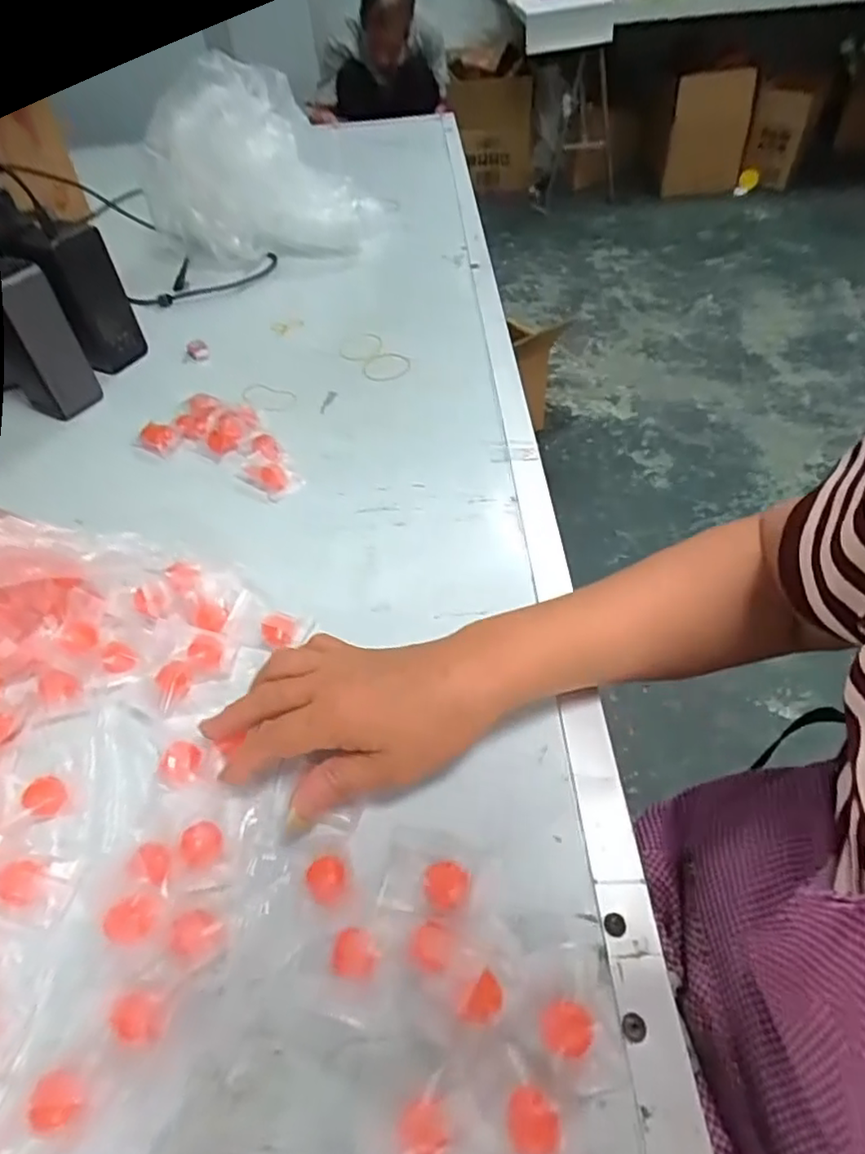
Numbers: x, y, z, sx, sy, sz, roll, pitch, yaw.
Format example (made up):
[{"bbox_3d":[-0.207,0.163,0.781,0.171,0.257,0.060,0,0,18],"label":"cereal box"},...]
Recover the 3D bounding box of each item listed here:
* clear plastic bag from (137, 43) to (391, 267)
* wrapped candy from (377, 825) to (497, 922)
[{"bbox_3d":[-0.212,-0.495,0.787,0.286,0.199,0.121,-10,48,-4],"label":"clear plastic bag"},{"bbox_3d":[0.003,0.141,0.311,0.052,0.015,0.040,7,49,11],"label":"wrapped candy"}]

